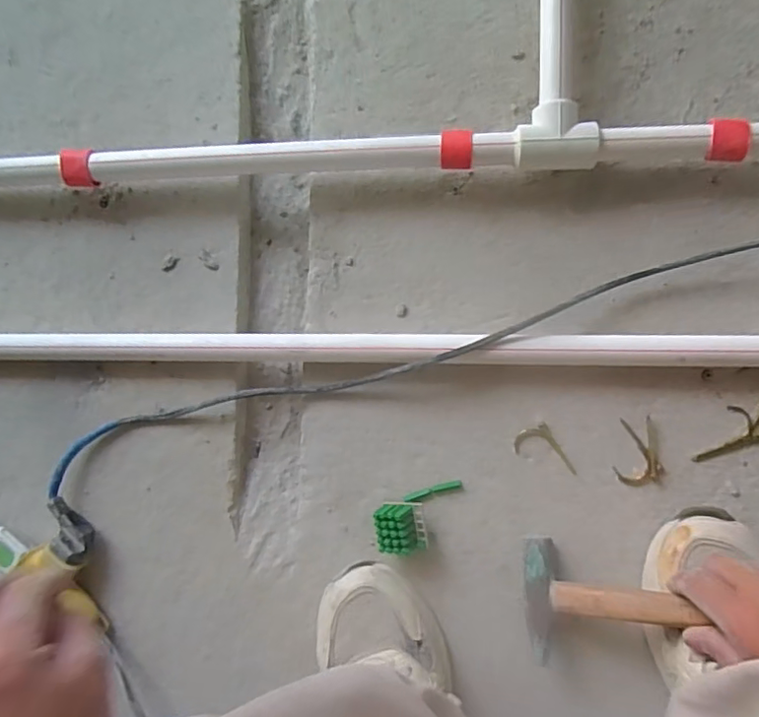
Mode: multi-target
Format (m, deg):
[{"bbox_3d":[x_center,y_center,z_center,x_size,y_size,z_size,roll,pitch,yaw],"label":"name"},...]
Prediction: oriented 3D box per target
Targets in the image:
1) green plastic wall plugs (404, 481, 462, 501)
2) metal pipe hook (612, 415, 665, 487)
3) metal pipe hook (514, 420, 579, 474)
[{"bbox_3d":[0.048,0.119,0.508,0.054,0.004,0.008,-18,89,8],"label":"green plastic wall plugs"},{"bbox_3d":[0.220,0.080,0.483,0.040,0.006,0.055,-12,90,8],"label":"metal pipe hook"},{"bbox_3d":[0.143,0.086,0.494,0.035,0.004,0.054,-31,87,7],"label":"metal pipe hook"}]

